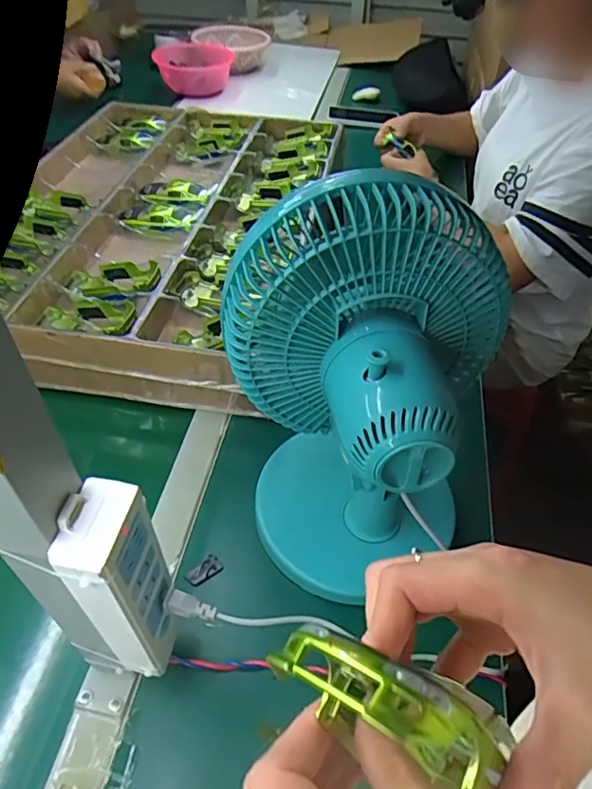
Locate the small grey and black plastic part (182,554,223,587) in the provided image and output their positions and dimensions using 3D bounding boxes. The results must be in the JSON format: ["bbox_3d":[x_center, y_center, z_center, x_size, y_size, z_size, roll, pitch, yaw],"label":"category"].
[{"bbox_3d":[-0.087,0.167,0.510,0.035,0.007,0.019,-32,56,-28],"label":"small grey and black plastic part"}]

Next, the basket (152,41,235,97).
[{"bbox_3d":[-0.250,-0.805,1.335,0.192,0.085,0.190,-1,46,-3],"label":"basket"}]

